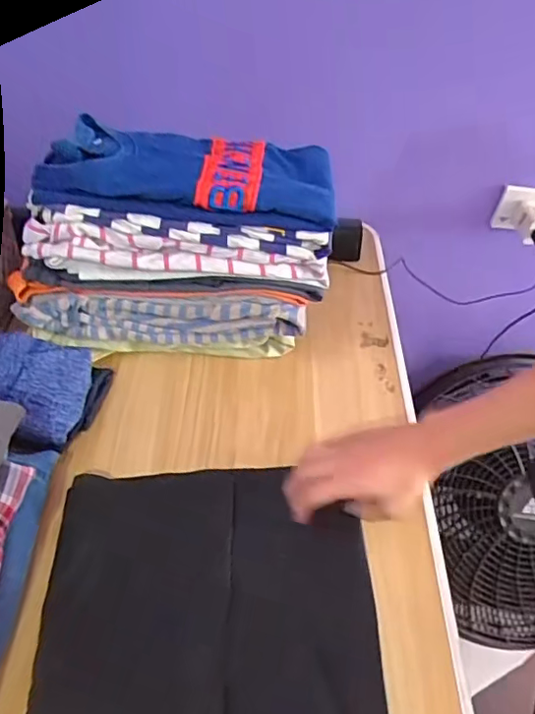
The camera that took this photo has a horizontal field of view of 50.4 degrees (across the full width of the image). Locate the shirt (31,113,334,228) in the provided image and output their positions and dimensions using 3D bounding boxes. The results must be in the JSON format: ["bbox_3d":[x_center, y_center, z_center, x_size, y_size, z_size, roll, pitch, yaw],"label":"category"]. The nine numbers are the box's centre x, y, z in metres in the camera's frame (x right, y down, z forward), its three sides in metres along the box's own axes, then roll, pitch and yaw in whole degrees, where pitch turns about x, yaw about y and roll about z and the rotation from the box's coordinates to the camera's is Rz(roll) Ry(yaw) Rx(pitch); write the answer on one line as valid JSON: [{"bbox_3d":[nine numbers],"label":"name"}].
[{"bbox_3d":[-0.079,-0.207,0.600,0.293,0.039,0.158,4,45,2],"label":"shirt"}]

